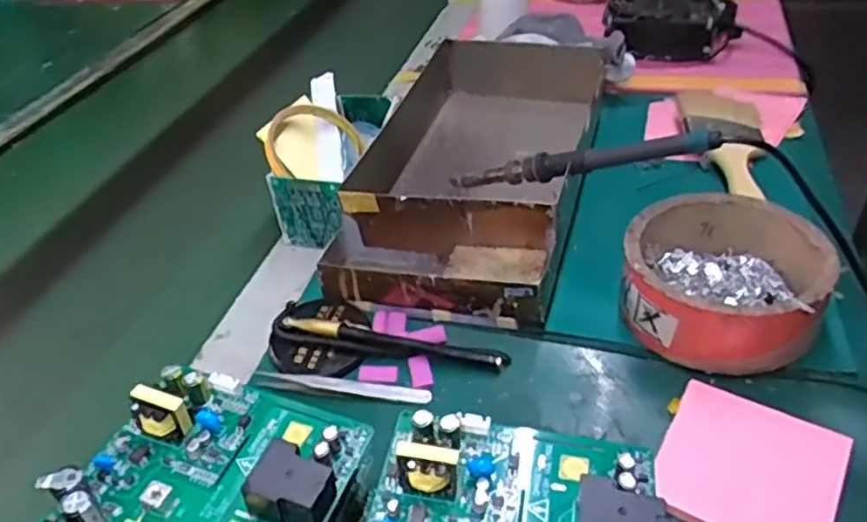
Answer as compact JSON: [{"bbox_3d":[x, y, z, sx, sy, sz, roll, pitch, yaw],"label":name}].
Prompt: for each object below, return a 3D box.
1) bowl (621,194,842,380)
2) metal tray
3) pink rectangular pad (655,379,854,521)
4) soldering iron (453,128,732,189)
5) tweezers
[{"bbox_3d":[0.187,0.013,0.438,0.116,0.054,0.113,-5,40,4],"label":"bowl"},{"bbox_3d":[0.045,-0.089,0.572,0.171,0.068,0.339,7,42,17],"label":"metal tray"},{"bbox_3d":[0.169,0.111,0.359,0.086,0.009,0.086,20,47,29],"label":"pink rectangular pad"},{"bbox_3d":[0.100,-0.070,0.491,0.209,0.017,0.015,-4,34,38],"label":"soldering iron"},{"bbox_3d":[-0.058,0.080,0.428,0.112,0.006,0.013,0,40,10],"label":"tweezers"}]

